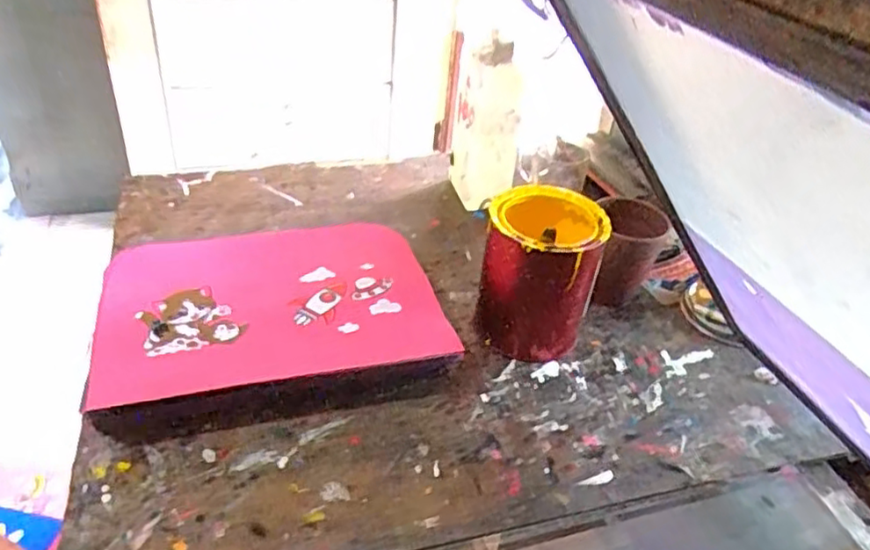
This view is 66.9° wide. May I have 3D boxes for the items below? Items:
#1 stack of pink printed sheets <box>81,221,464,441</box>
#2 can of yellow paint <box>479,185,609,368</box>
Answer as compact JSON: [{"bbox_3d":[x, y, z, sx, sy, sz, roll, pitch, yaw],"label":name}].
[{"bbox_3d":[-0.156,0.044,0.636,0.310,0.067,0.225,-10,39,-18],"label":"stack of pink printed sheets"},{"bbox_3d":[0.103,0.000,0.656,0.105,0.147,0.102,3,37,-2],"label":"can of yellow paint"}]

